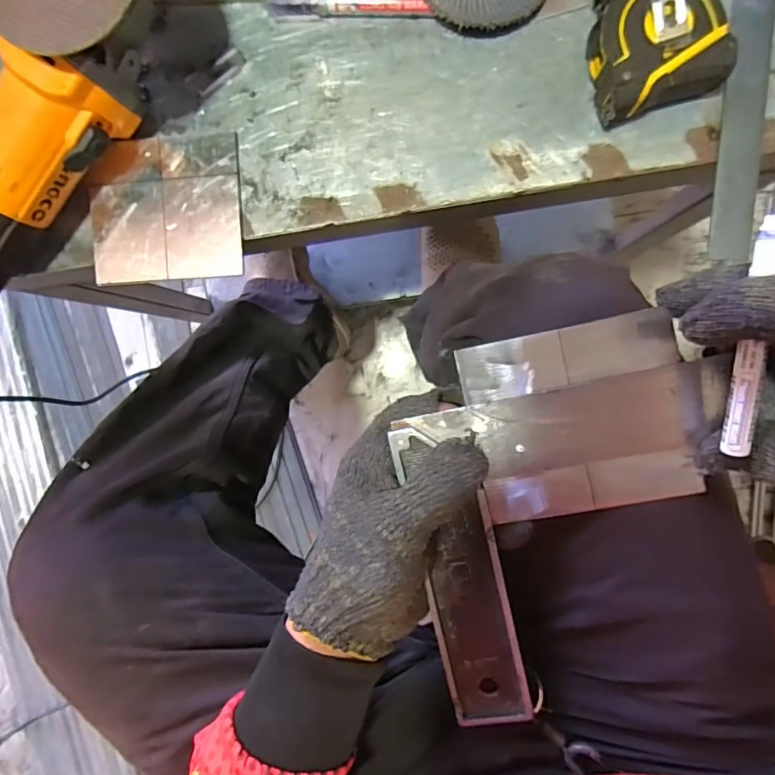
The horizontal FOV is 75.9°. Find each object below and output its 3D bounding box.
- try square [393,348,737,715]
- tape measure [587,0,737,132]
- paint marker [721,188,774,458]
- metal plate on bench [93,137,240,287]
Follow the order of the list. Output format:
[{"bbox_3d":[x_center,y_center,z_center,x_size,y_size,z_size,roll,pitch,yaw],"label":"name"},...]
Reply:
[{"bbox_3d":[0.110,0.092,0.277,0.180,0.020,0.187,-12,92,7],"label":"try square"},{"bbox_3d":[0.164,-0.207,0.306,0.073,0.035,0.069,-17,92,7],"label":"tape measure"},{"bbox_3d":[0.156,-0.026,0.210,0.010,0.008,0.120,-2,109,6],"label":"paint marker"},{"bbox_3d":[-0.159,-0.128,0.358,0.111,0.010,0.098,-3,93,7],"label":"metal plate on bench"}]

